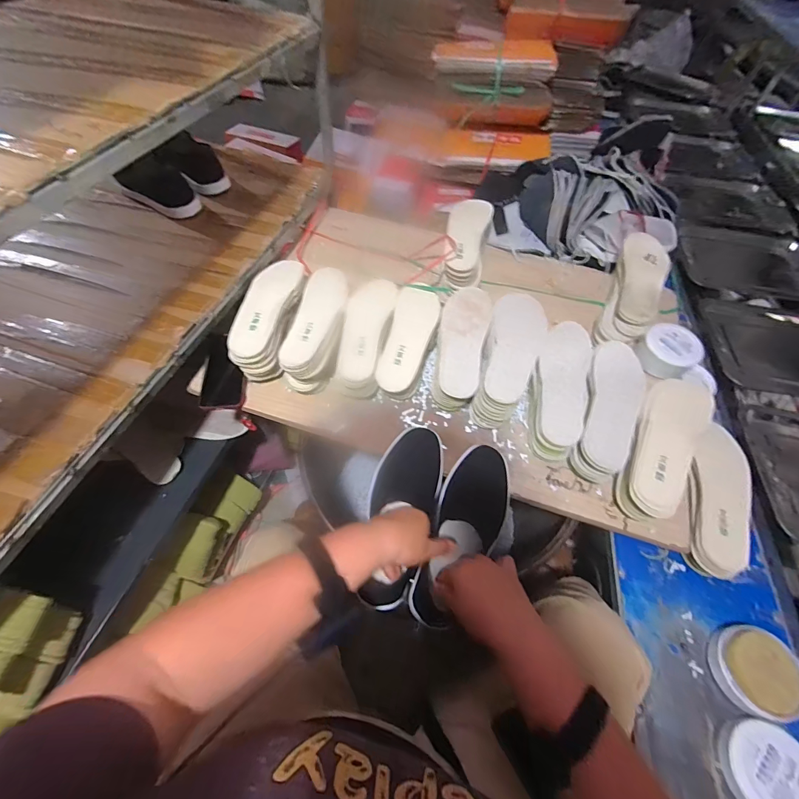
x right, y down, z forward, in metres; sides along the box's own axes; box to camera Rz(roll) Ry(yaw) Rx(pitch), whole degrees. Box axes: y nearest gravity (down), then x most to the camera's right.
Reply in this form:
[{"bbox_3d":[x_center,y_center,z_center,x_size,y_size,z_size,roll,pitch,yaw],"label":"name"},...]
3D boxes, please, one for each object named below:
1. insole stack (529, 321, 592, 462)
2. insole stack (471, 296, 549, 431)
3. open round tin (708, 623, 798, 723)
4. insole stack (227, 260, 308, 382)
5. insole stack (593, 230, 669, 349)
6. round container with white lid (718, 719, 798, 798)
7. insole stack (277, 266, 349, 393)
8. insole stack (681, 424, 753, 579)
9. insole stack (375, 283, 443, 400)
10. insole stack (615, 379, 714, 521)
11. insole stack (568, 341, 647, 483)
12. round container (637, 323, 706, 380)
[{"bbox_3d":[0.276,-0.020,0.680,0.090,0.083,0.255,17,58,7],"label":"insole stack"},{"bbox_3d":[0.197,-0.082,0.678,0.099,0.073,0.269,18,71,8],"label":"insole stack"},{"bbox_3d":[0.489,0.373,0.526,0.108,0.041,0.106,2,57,-3],"label":"open round tin"},{"bbox_3d":[-0.240,-0.151,0.716,0.092,0.078,0.242,8,57,1],"label":"insole stack"},{"bbox_3d":[0.476,-0.213,0.779,0.099,0.112,0.276,23,72,10],"label":"insole stack"},{"bbox_3d":[0.461,0.462,0.471,0.110,0.022,0.099,16,57,6],"label":"round container with white lid"},{"bbox_3d":[-0.145,-0.128,0.715,0.089,0.086,0.248,9,57,2],"label":"insole stack"},{"bbox_3d":[0.516,0.154,0.613,0.105,0.048,0.249,17,72,7],"label":"insole stack"},{"bbox_3d":[0.021,-0.105,0.715,0.086,0.079,0.253,12,57,4],"label":"insole stack"},{"bbox_3d":[0.426,0.077,0.630,0.104,0.071,0.265,34,61,17],"label":"insole stack"},{"bbox_3d":[0.350,0.020,0.657,0.095,0.088,0.250,24,59,11],"label":"insole stack"},{"bbox_3d":[0.519,-0.092,0.737,0.097,0.053,0.101,-36,66,-24],"label":"round container"}]

